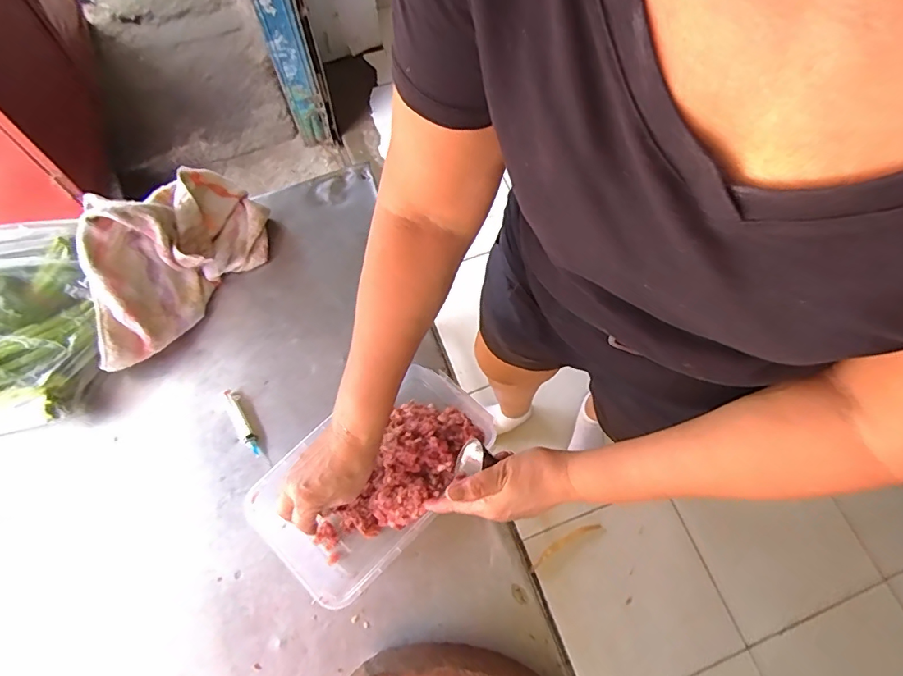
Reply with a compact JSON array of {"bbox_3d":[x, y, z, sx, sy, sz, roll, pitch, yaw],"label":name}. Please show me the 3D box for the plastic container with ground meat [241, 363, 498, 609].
[{"bbox_3d":[-0.101,0.156,0.549,0.171,0.064,0.270,43,74,15],"label":"plastic container with ground meat"}]

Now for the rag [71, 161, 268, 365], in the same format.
[{"bbox_3d":[-0.377,-0.111,0.611,0.058,0.173,0.292,7,54,46],"label":"rag"}]

